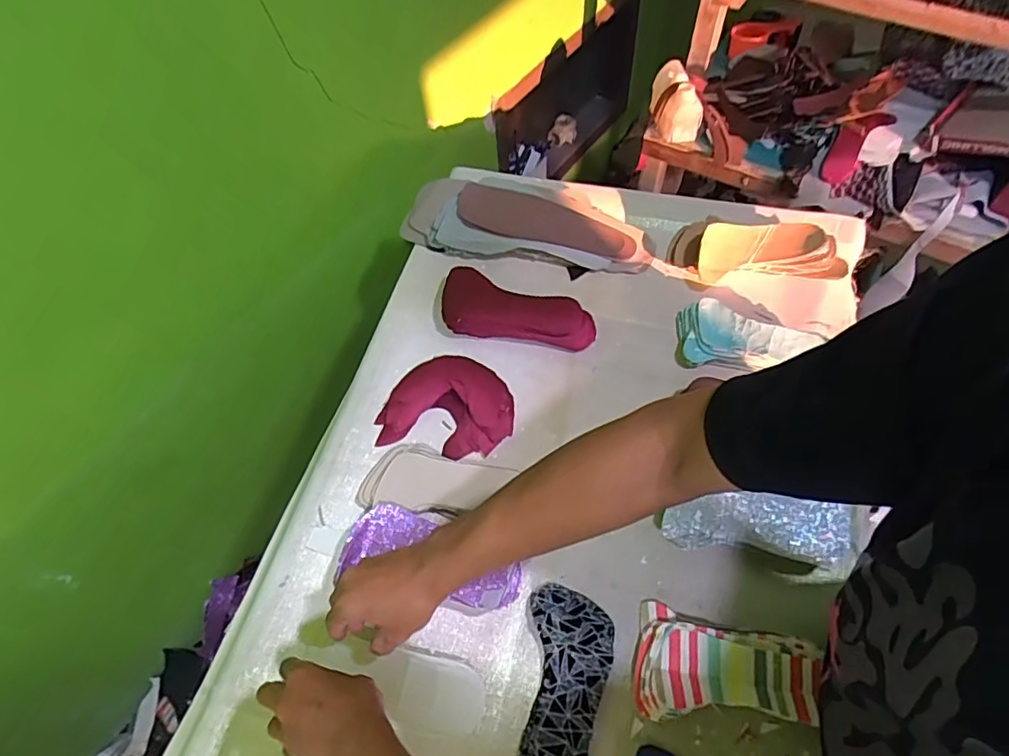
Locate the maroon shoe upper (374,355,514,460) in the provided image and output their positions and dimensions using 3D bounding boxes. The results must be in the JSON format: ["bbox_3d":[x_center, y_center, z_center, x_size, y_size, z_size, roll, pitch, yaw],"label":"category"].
[{"bbox_3d":[-0.066,0.029,0.691,0.156,0.022,0.127,11,60,10],"label":"maroon shoe upper"}]

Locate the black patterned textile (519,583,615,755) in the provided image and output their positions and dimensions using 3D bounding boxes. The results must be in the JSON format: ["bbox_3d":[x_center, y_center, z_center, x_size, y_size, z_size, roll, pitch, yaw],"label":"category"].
[{"bbox_3d":[0.051,0.294,0.526,0.080,0.014,0.183,11,60,11],"label":"black patterned textile"}]

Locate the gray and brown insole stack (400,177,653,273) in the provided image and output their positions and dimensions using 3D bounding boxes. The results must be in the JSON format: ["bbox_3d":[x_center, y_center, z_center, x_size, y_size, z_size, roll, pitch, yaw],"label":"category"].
[{"bbox_3d":[0.032,-0.224,0.823,0.355,0.049,0.121,7,60,8],"label":"gray and brown insole stack"}]

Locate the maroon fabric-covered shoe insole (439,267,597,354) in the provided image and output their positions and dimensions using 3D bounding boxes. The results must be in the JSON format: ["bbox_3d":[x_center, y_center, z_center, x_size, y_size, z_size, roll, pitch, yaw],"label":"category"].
[{"bbox_3d":[0.018,-0.087,0.747,0.203,0.039,0.089,11,60,11],"label":"maroon fabric-covered shoe insole"}]

